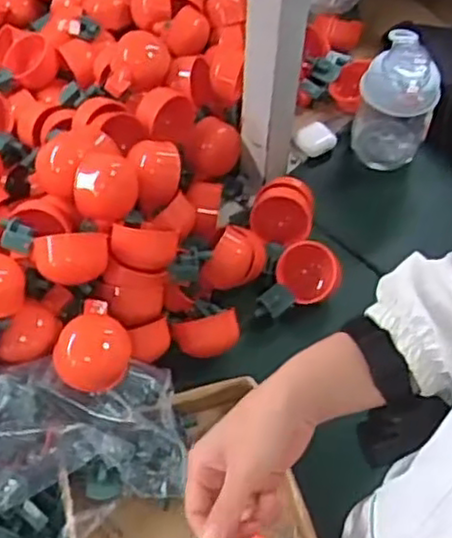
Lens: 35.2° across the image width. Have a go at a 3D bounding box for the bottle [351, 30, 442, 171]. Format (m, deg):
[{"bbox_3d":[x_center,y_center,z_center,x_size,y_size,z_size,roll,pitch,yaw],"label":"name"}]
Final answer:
[{"bbox_3d":[0.193,-0.187,0.807,0.084,0.142,0.091,18,59,9],"label":"bottle"}]

